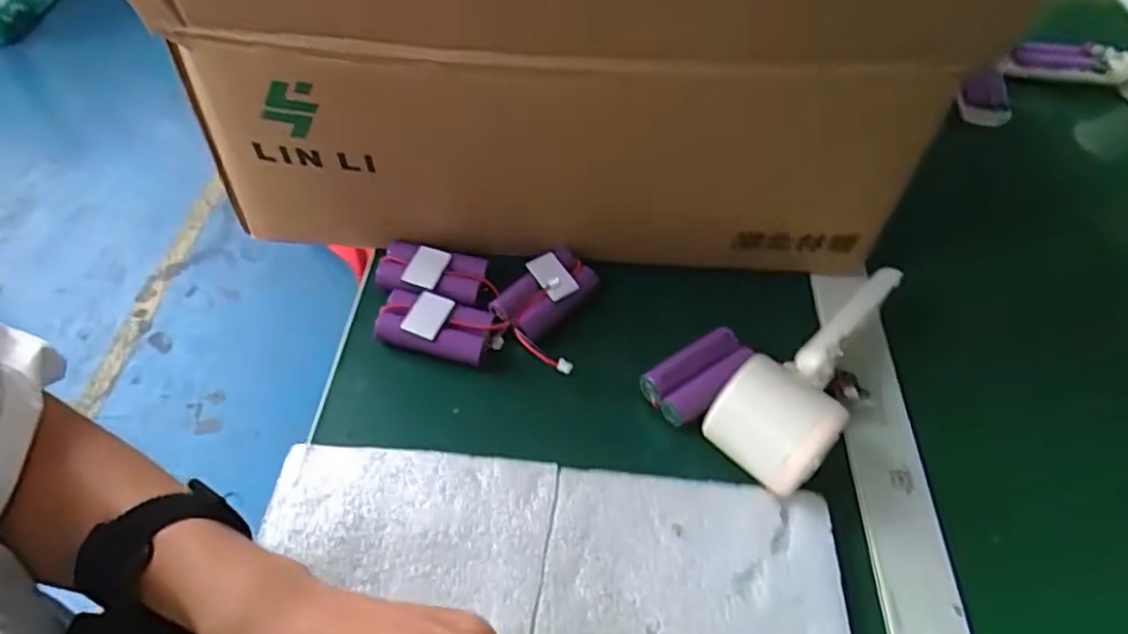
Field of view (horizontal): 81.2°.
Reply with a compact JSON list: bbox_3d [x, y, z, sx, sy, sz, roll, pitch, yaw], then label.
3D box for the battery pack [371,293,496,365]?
[{"bbox_3d":[-0.078,0.005,0.395,0.064,0.014,0.034,12,52,3],"label":"battery pack"}]

